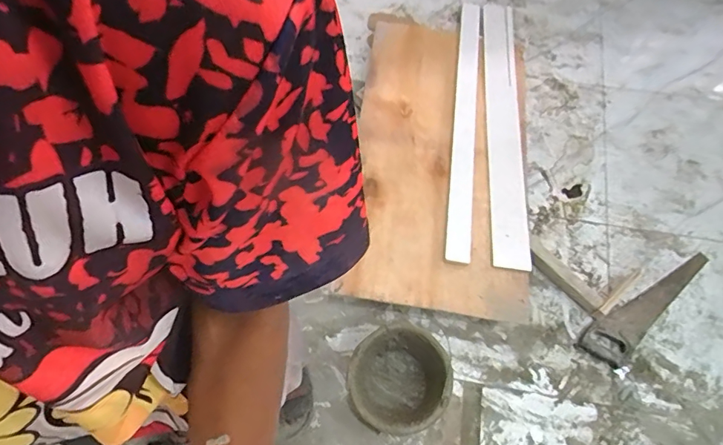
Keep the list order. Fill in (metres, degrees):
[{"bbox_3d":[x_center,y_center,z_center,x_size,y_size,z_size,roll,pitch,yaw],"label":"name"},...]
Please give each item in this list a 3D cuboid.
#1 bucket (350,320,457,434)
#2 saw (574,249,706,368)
[{"bbox_3d":[0.092,0.376,1.160,0.231,0.145,0.227,-1,66,2],"label":"bucket"},{"bbox_3d":[0.752,0.216,1.264,0.429,0.020,0.114,-37,69,-14],"label":"saw"}]

